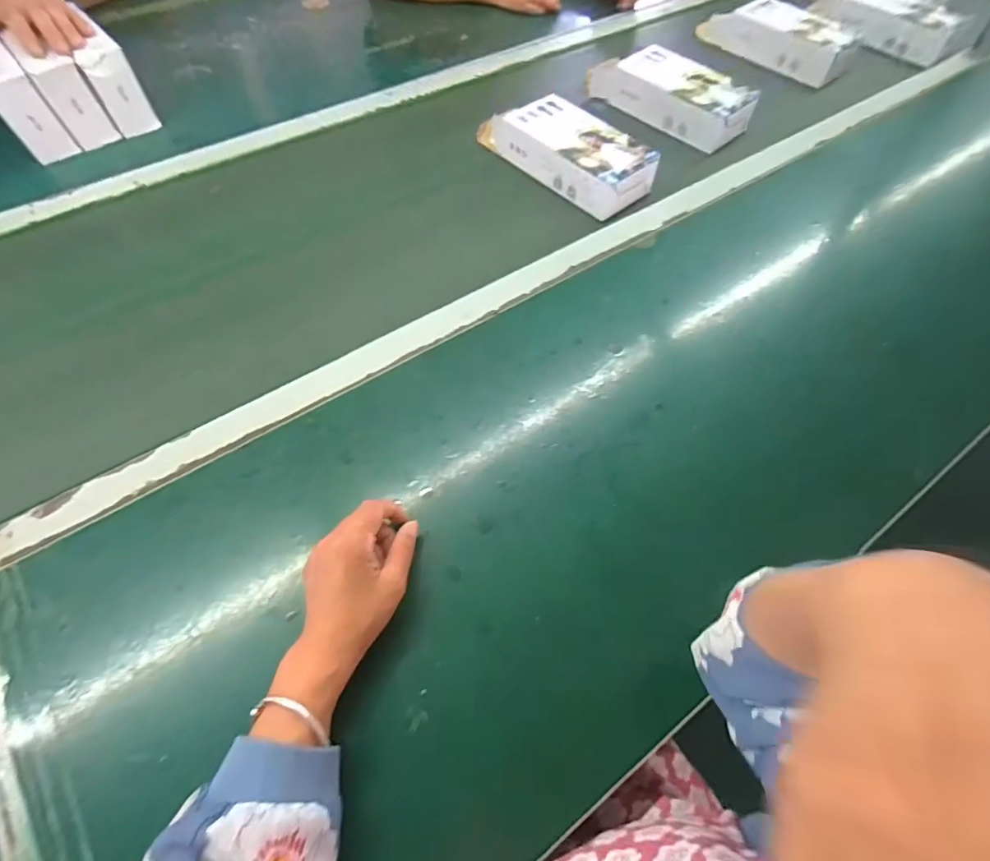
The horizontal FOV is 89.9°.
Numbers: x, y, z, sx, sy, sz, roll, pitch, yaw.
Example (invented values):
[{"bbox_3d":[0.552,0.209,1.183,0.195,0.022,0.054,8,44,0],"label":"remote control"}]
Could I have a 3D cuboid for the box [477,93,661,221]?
[{"bbox_3d":[0.095,-0.386,0.673,0.102,0.054,0.252,-36,67,-19],"label":"box"}]

